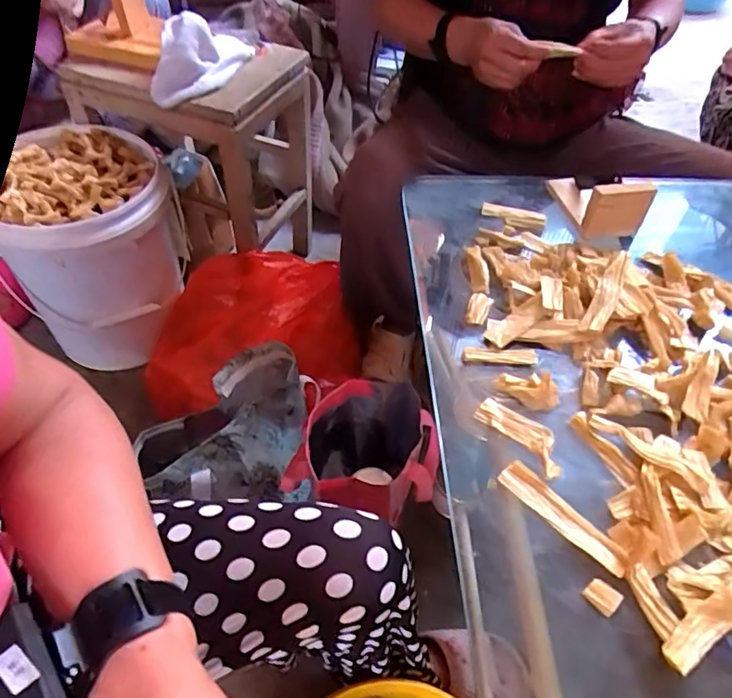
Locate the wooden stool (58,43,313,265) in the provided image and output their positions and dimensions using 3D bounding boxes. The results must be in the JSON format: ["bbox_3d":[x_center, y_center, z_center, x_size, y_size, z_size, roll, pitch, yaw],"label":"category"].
[{"bbox_3d":[-0.313,-0.377,1.086,0.352,0.431,0.285,22,52,13],"label":"wooden stool"}]

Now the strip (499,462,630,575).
[{"bbox_3d":[0.161,0.137,0.448,0.027,0.006,0.113,-34,60,-28],"label":"strip"}]

